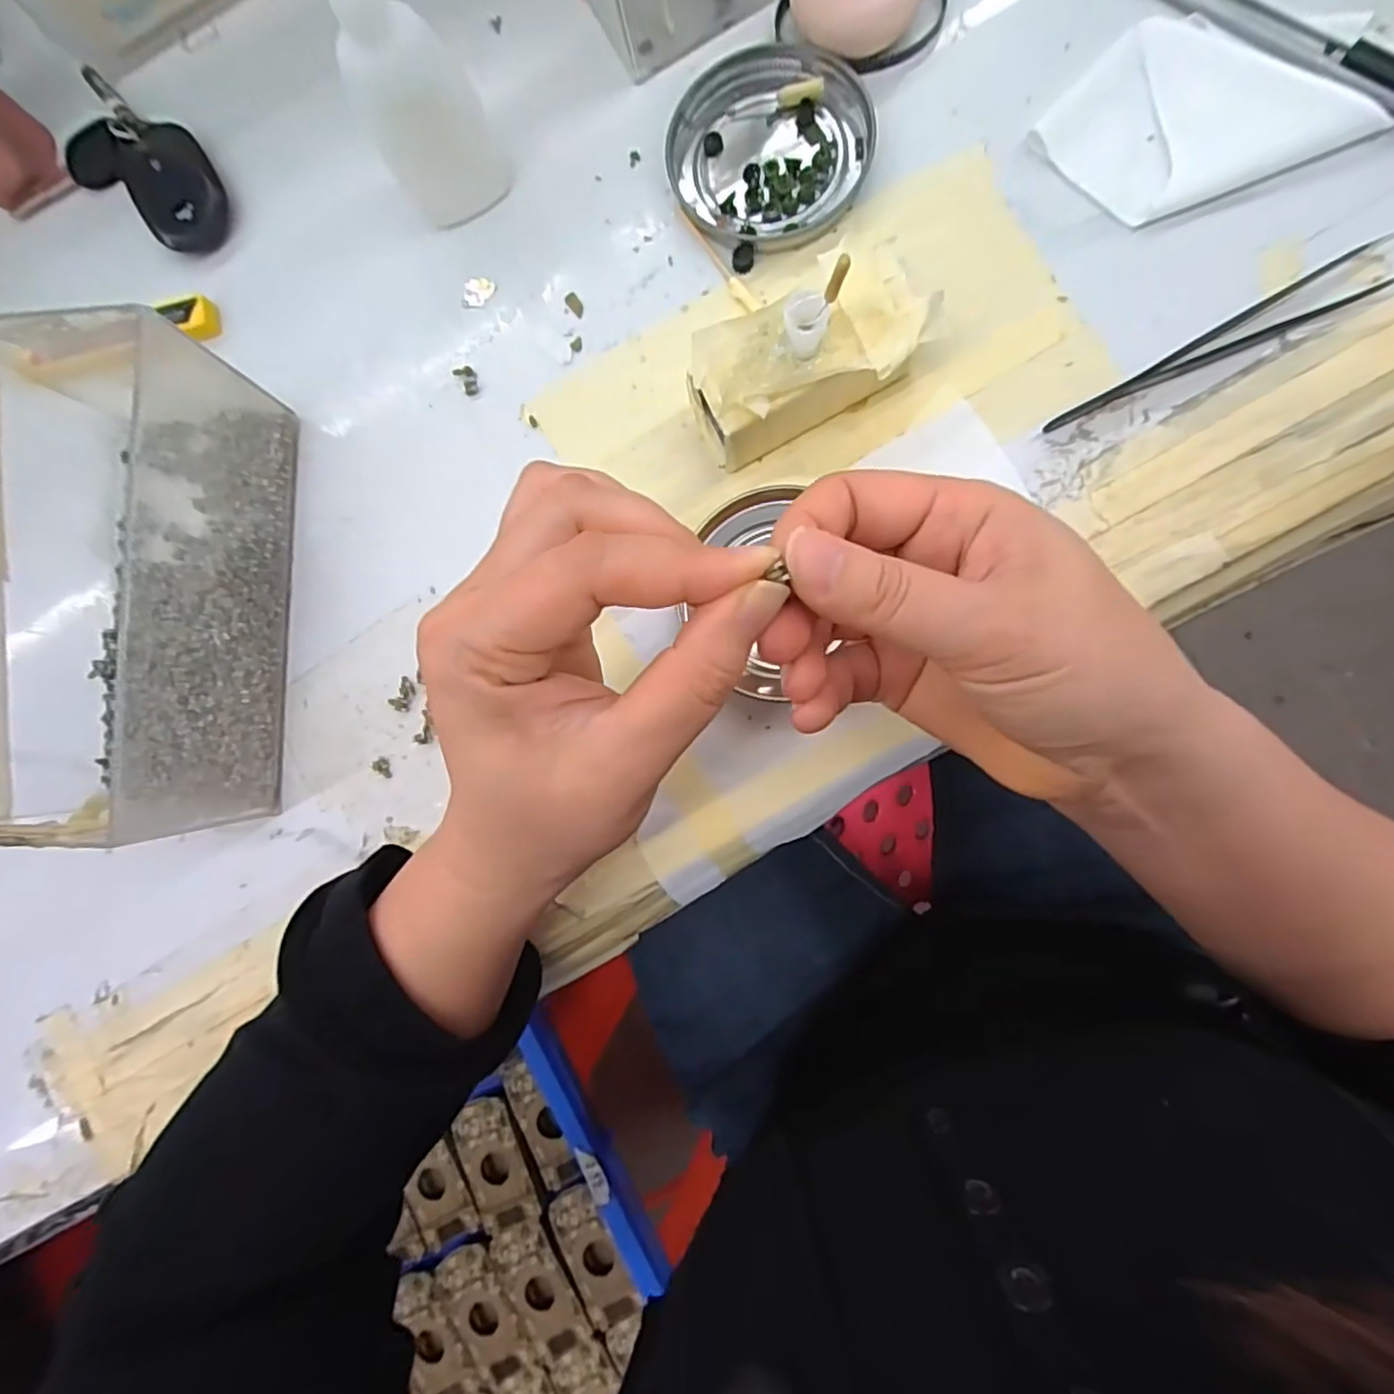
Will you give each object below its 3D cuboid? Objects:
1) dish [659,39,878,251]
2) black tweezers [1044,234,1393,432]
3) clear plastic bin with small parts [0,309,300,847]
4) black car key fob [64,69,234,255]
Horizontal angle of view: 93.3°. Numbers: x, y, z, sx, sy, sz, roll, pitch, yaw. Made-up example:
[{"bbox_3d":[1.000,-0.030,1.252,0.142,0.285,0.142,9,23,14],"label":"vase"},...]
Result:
[{"bbox_3d":[0.028,-0.218,0.261,0.077,0.009,0.077,0,86,7],"label":"dish"},{"bbox_3d":[0.186,-0.128,0.236,0.128,0.006,0.017,-25,84,5],"label":"black tweezers"},{"bbox_3d":[-0.228,-0.047,0.256,0.107,0.066,0.195,1,87,7],"label":"clear plastic bin with small parts"},{"bbox_3d":[-0.249,-0.239,0.296,0.092,0.011,0.044,36,91,8],"label":"black car key fob"}]

